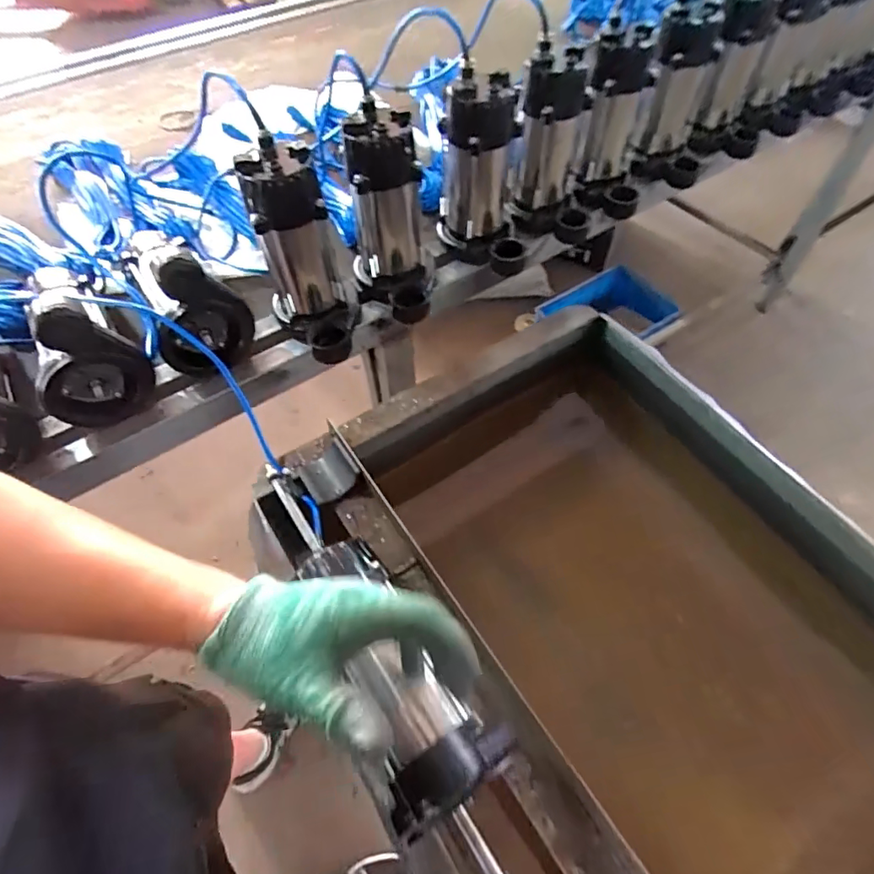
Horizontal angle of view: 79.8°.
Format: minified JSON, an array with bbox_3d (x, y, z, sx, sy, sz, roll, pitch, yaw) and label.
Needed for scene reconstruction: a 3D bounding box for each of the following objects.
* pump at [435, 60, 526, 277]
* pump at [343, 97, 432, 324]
[{"bbox_3d":[0.077,-0.362,0.759,0.101,0.243,0.147,-27,61,-15],"label":"pump"},{"bbox_3d":[-0.058,-0.289,0.705,0.114,0.229,0.150,-14,58,-7],"label":"pump"}]

